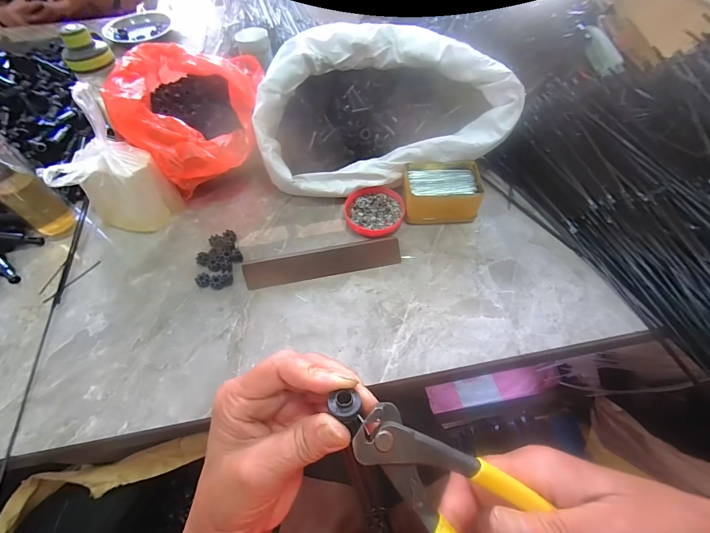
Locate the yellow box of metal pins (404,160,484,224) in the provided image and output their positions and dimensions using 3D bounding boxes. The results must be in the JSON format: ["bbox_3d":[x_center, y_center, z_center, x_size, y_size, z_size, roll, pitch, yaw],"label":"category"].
[{"bbox_3d":[0.134,-0.116,0.508,0.112,0.052,0.084,0,56,2],"label":"yellow box of metal pins"}]

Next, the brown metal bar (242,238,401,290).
[{"bbox_3d":[-0.044,-0.005,0.454,0.214,0.028,0.033,-10,56,-6],"label":"brown metal bar"}]

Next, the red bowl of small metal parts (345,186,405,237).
[{"bbox_3d":[0.032,-0.087,0.511,0.089,0.021,0.093,-1,56,1],"label":"red bowl of small metal parts"}]

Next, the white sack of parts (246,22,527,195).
[{"bbox_3d":[0.030,-0.245,0.527,0.366,0.171,0.220,-6,56,-3],"label":"white sack of parts"}]

